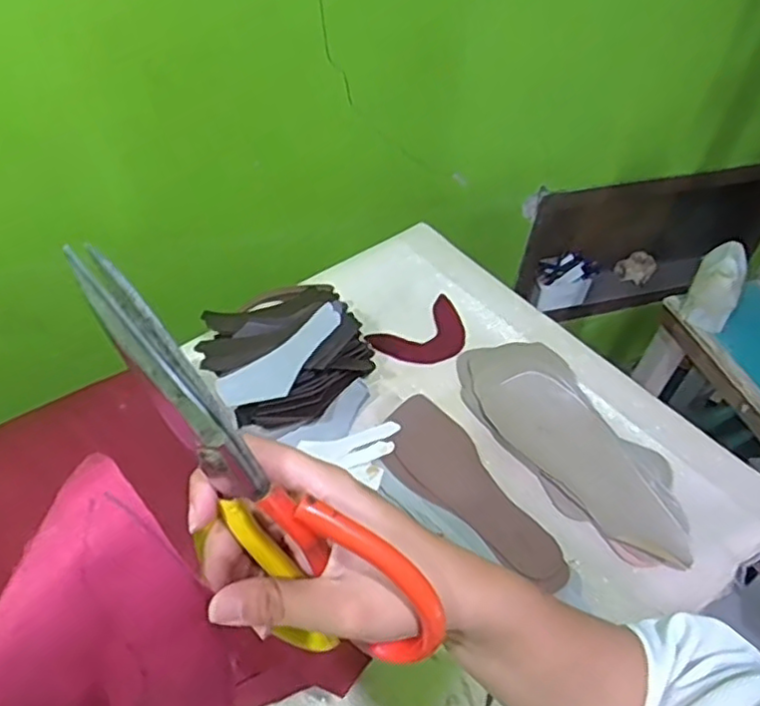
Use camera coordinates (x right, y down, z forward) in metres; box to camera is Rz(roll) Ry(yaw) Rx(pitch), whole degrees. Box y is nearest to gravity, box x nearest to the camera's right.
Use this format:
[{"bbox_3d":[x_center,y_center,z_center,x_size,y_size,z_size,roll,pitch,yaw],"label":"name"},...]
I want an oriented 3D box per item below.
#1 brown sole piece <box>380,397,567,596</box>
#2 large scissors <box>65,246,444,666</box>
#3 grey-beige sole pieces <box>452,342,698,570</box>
[{"bbox_3d":[0.102,0.141,0.718,0.251,0.009,0.098,37,55,26],"label":"brown sole piece"},{"bbox_3d":[-0.052,0.053,0.258,0.088,0.204,0.018,-9,33,43],"label":"large scissors"},{"bbox_3d":[0.216,0.091,0.754,0.128,0.031,0.321,-24,54,-24],"label":"grey-beige sole pieces"}]

